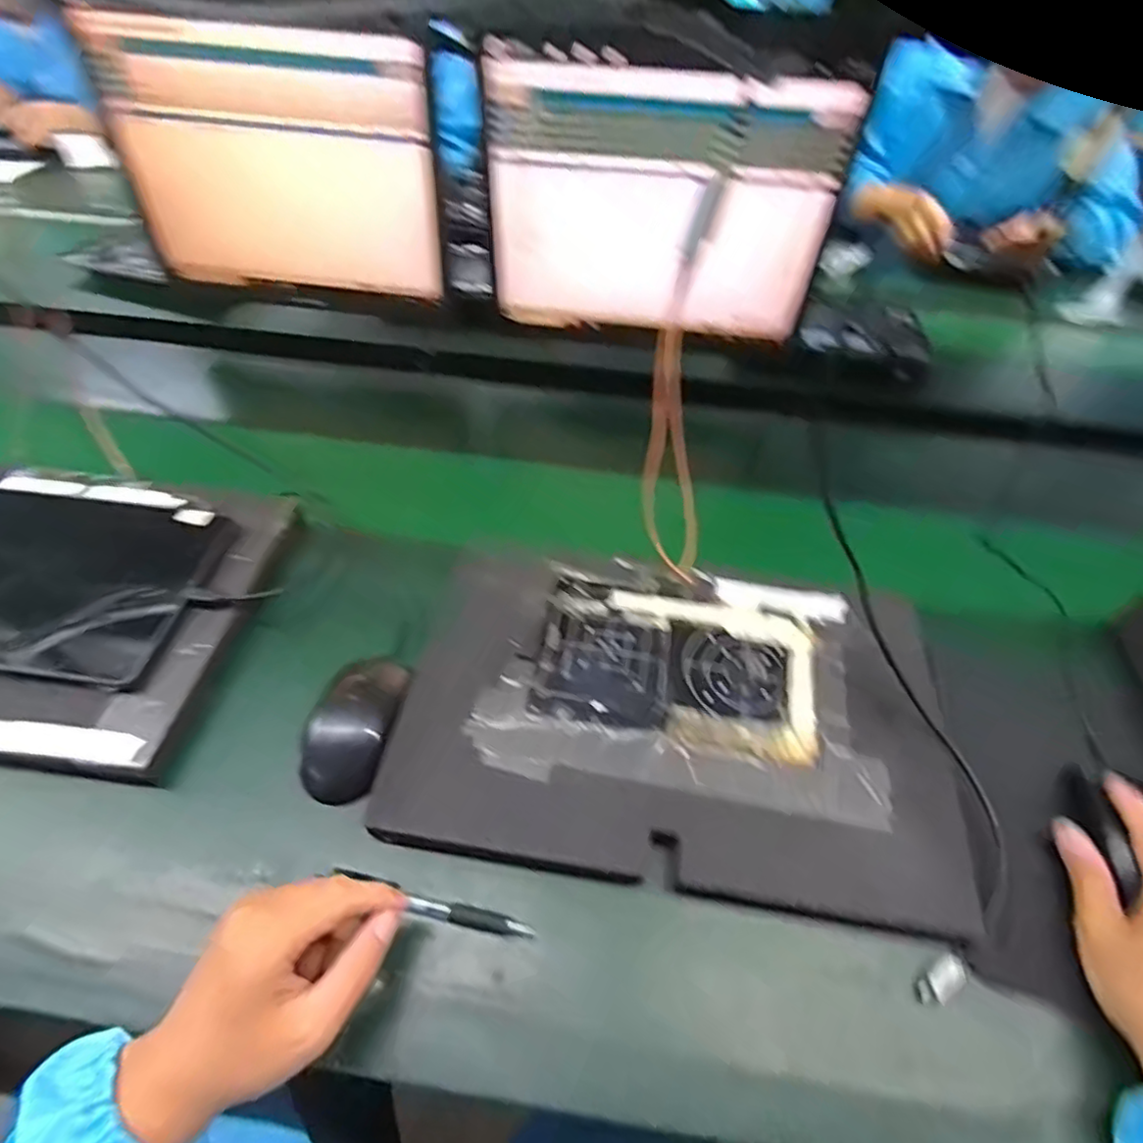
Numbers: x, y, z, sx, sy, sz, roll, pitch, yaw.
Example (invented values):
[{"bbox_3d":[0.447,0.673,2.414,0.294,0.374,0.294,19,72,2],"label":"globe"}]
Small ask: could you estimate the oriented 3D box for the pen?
[{"bbox_3d":[-0.084,0.205,0.388,0.125,0.010,0.013,18,52,-1],"label":"pen"}]

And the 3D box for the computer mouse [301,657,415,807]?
[{"bbox_3d":[-0.156,0.112,0.460,0.060,0.033,0.102,13,52,5],"label":"computer mouse"}]

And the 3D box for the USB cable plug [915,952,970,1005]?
[{"bbox_3d":[0.223,0.247,0.380,0.036,0.006,0.016,-31,59,-11],"label":"USB cable plug"}]

